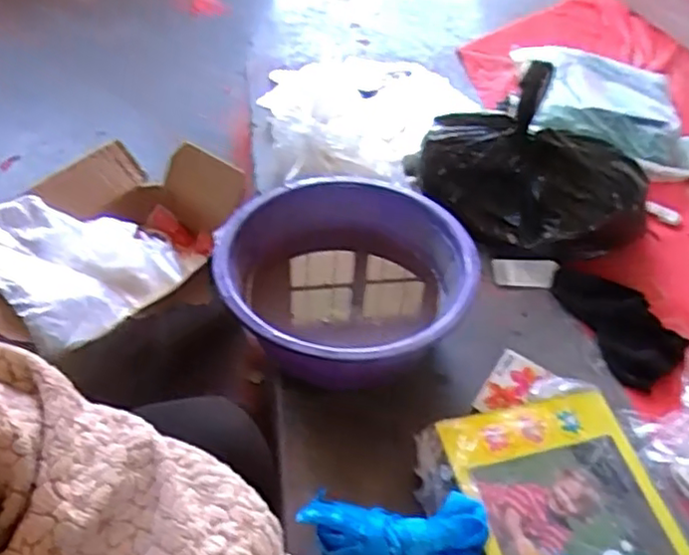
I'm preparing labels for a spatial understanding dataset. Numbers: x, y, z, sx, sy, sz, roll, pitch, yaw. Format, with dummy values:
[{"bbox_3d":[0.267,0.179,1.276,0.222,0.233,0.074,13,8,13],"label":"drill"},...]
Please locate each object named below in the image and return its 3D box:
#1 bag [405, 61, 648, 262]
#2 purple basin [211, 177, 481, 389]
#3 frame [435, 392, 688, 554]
[{"bbox_3d":[0.251,-0.151,0.856,0.313,0.215,0.163,14,47,11],"label":"bag"},{"bbox_3d":[-0.008,0.006,0.770,0.295,0.128,0.293,1,46,-1],"label":"purple basin"},{"bbox_3d":[0.208,0.209,0.618,0.195,0.015,0.190,-6,53,-17],"label":"frame"}]

